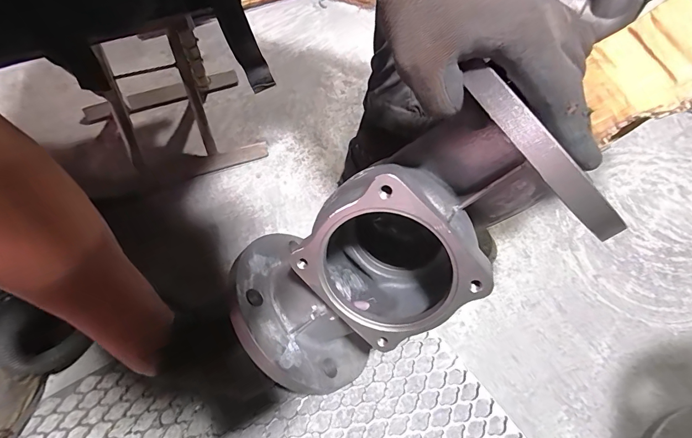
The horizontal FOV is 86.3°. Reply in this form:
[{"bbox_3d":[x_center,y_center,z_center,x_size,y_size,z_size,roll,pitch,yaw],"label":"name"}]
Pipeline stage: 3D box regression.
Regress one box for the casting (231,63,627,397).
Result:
[{"bbox_3d":[0.034,0.013,0.316,0.132,0.285,0.156,15,43,-41],"label":"casting"}]

